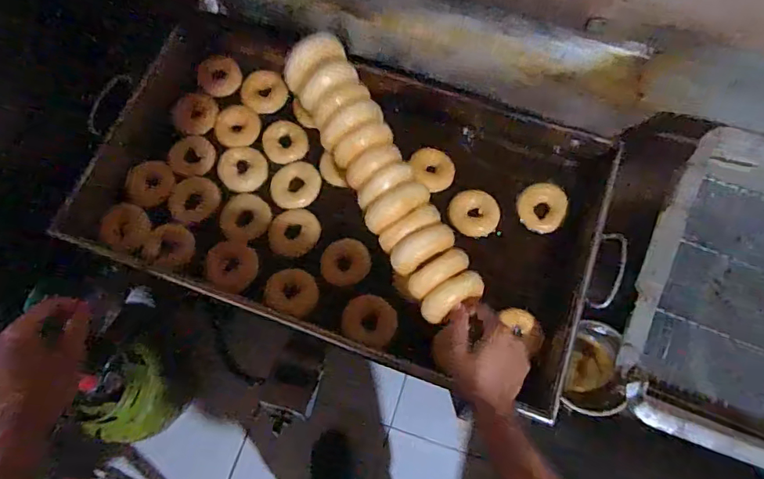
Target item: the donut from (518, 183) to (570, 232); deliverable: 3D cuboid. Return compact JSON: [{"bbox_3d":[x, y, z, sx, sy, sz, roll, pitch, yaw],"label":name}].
[{"bbox_3d":[0.289,-0.059,0.915,0.091,0.034,0.083,36,74,12],"label":"donut"}]

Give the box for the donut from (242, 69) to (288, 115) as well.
[{"bbox_3d":[-0.234,-0.294,1.007,0.085,0.032,0.092,0,70,0],"label":"donut"}]

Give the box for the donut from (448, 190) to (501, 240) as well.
[{"bbox_3d":[0.168,-0.047,0.918,0.088,0.021,0.084,0,70,0],"label":"donut"}]

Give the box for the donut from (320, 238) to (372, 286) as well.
[{"bbox_3d":[-0.065,0.039,0.896,0.087,0.022,0.077,-27,72,-9],"label":"donut"}]

